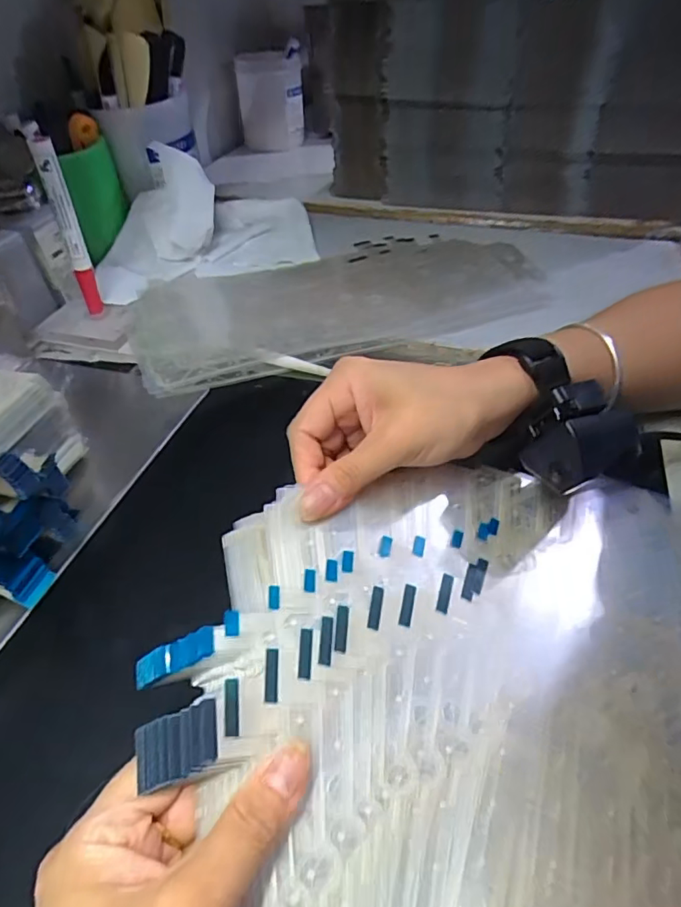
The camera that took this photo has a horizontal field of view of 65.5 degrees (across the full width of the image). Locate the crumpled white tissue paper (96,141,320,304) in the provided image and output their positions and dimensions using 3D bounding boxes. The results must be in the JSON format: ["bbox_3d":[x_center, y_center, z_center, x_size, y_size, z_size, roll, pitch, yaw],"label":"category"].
[{"bbox_3d":[-0.148,-0.253,0.559,0.242,0.089,0.150,-20,47,-16],"label":"crumpled white tissue paper"}]

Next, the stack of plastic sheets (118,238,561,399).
[{"bbox_3d":[0.001,-0.148,0.500,0.373,0.022,0.206,-13,45,-9],"label":"stack of plastic sheets"}]

